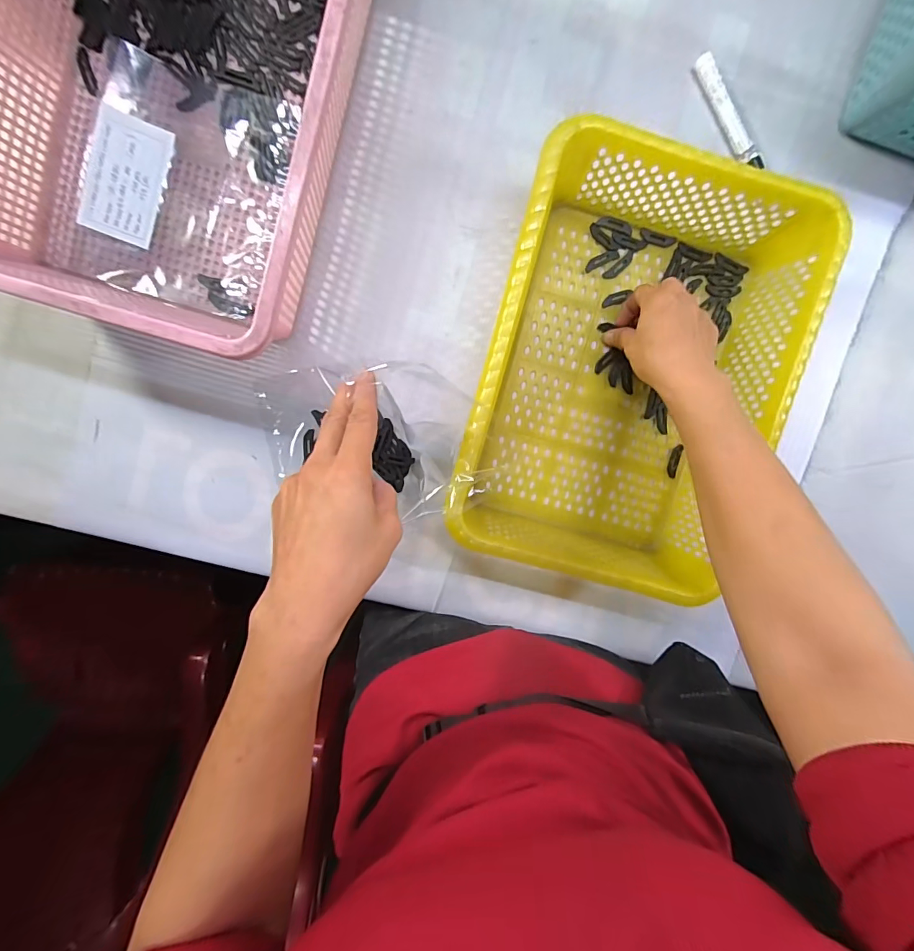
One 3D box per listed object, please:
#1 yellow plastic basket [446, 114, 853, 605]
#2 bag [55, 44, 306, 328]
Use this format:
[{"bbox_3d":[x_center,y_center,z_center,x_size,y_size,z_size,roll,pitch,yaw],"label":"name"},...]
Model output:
[{"bbox_3d":[0.149,-0.085,0.398,0.246,0.095,0.339,15,97,-3],"label":"yellow plastic basket"},{"bbox_3d":[-0.263,-0.268,0.407,0.191,0.009,0.199,18,95,-6],"label":"bag"}]

